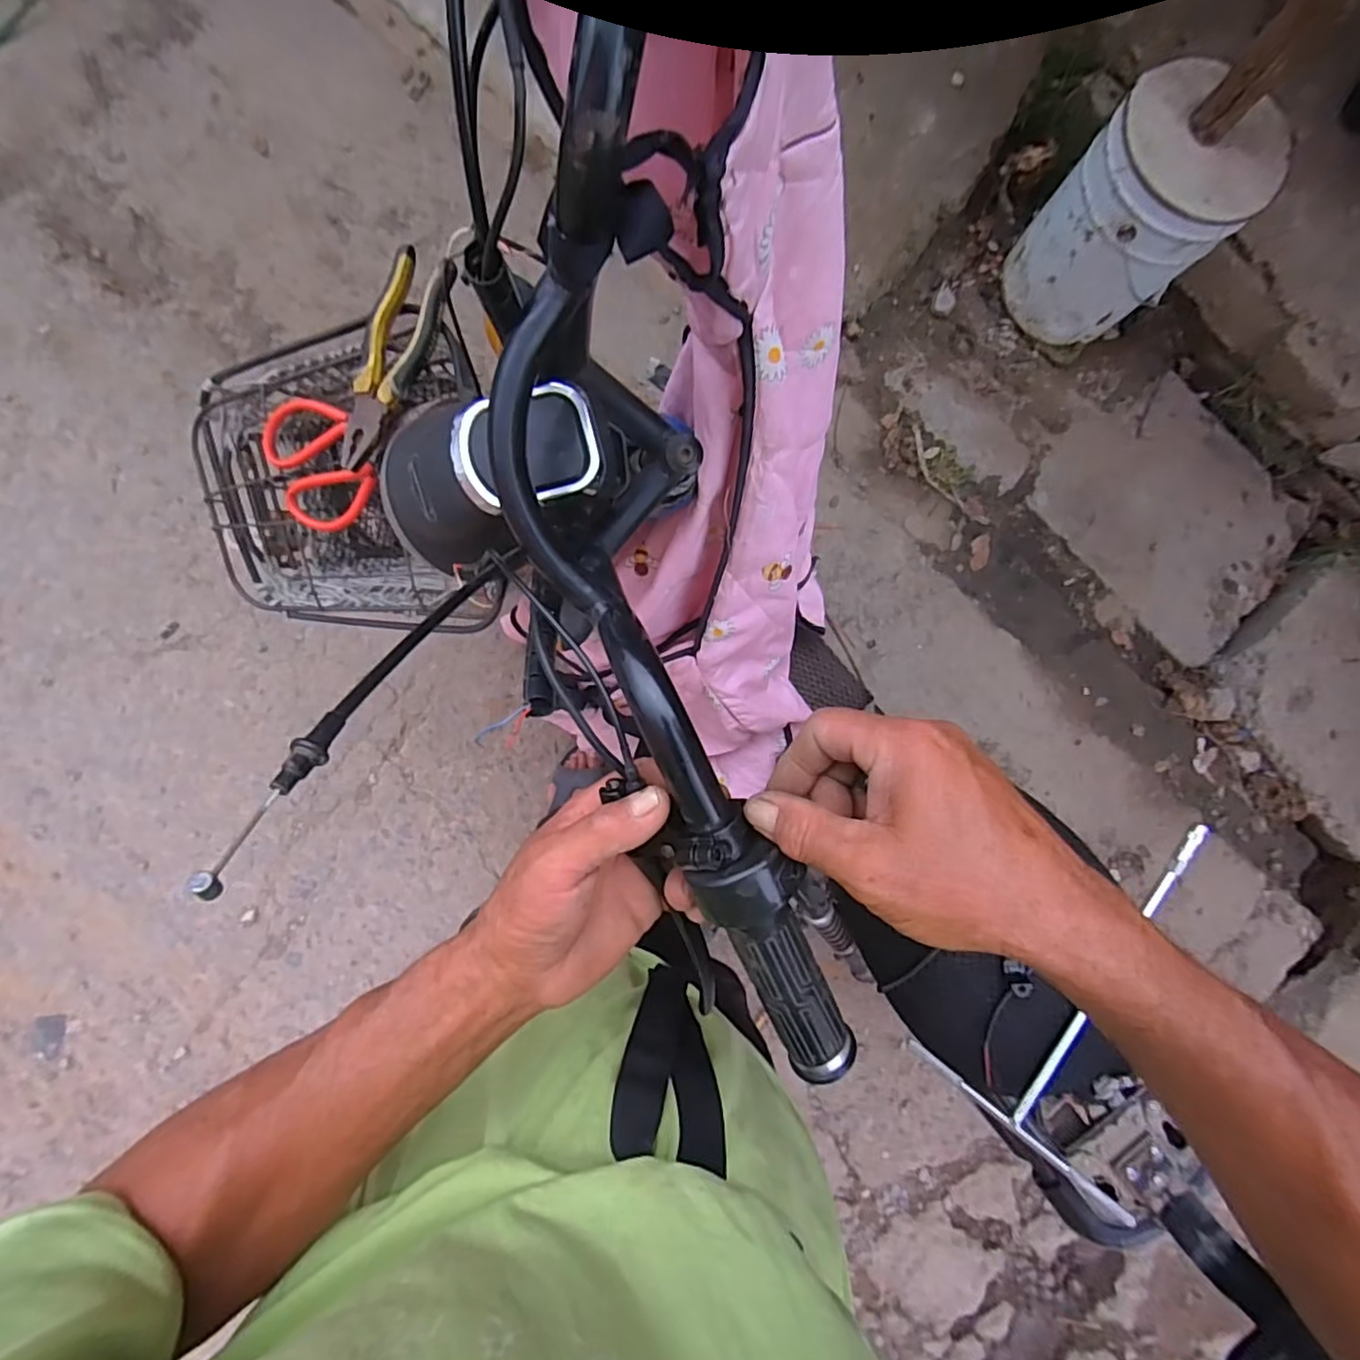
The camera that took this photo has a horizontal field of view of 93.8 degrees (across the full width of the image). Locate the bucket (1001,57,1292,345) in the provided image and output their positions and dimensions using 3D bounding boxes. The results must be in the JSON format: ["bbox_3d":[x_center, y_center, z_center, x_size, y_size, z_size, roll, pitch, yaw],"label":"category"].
[{"bbox_3d":[0.843,-0.862,1.212,0.279,0.338,0.259,0,89,-6],"label":"bucket"}]

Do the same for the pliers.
[{"bbox_3d":[-0.246,-0.274,0.544,0.058,0.027,0.189,19,87,-5],"label":"pliers"}]

